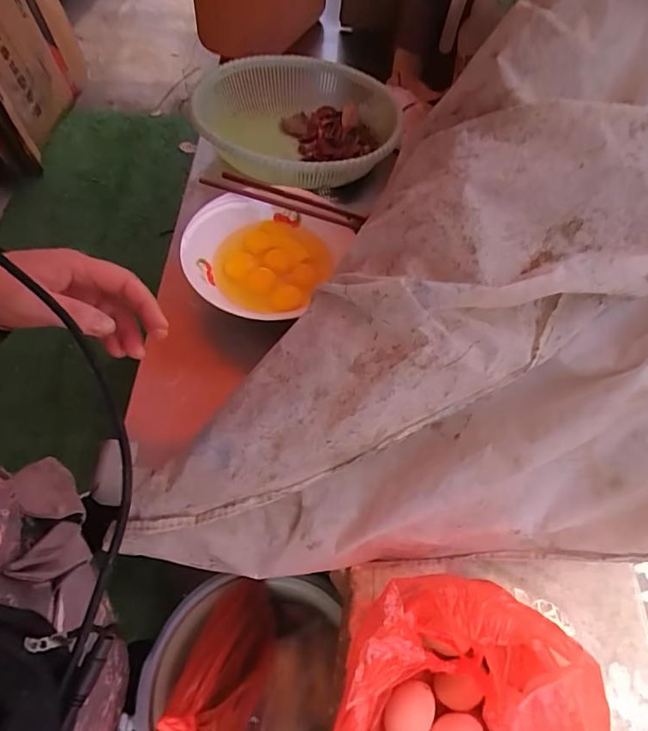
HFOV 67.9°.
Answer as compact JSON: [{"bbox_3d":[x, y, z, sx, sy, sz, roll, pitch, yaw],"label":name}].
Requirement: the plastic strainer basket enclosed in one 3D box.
[{"bbox_3d":[-0.045,-0.348,0.713,0.290,0.087,0.252,11,61,2],"label":"plastic strainer basket"}]

